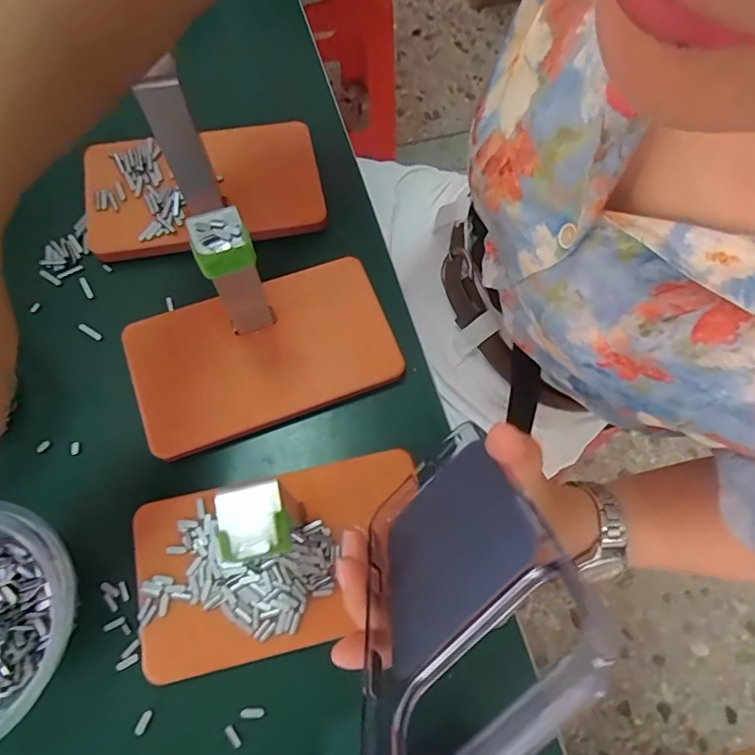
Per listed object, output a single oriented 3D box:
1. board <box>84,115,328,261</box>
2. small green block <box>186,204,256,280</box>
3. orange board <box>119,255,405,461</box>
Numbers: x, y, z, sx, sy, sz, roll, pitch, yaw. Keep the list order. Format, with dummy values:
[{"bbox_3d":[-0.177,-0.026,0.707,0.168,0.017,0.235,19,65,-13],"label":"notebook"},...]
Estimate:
[{"bbox_3d":[-0.135,-0.150,0.394,0.175,0.013,0.098,-13,71,-2],"label":"board"},{"bbox_3d":[-0.077,-0.066,0.251,0.027,0.014,0.028,-22,72,-6],"label":"small green block"},{"bbox_3d":[-0.077,-0.019,0.348,0.171,0.014,0.100,-21,73,-6],"label":"orange board"}]

